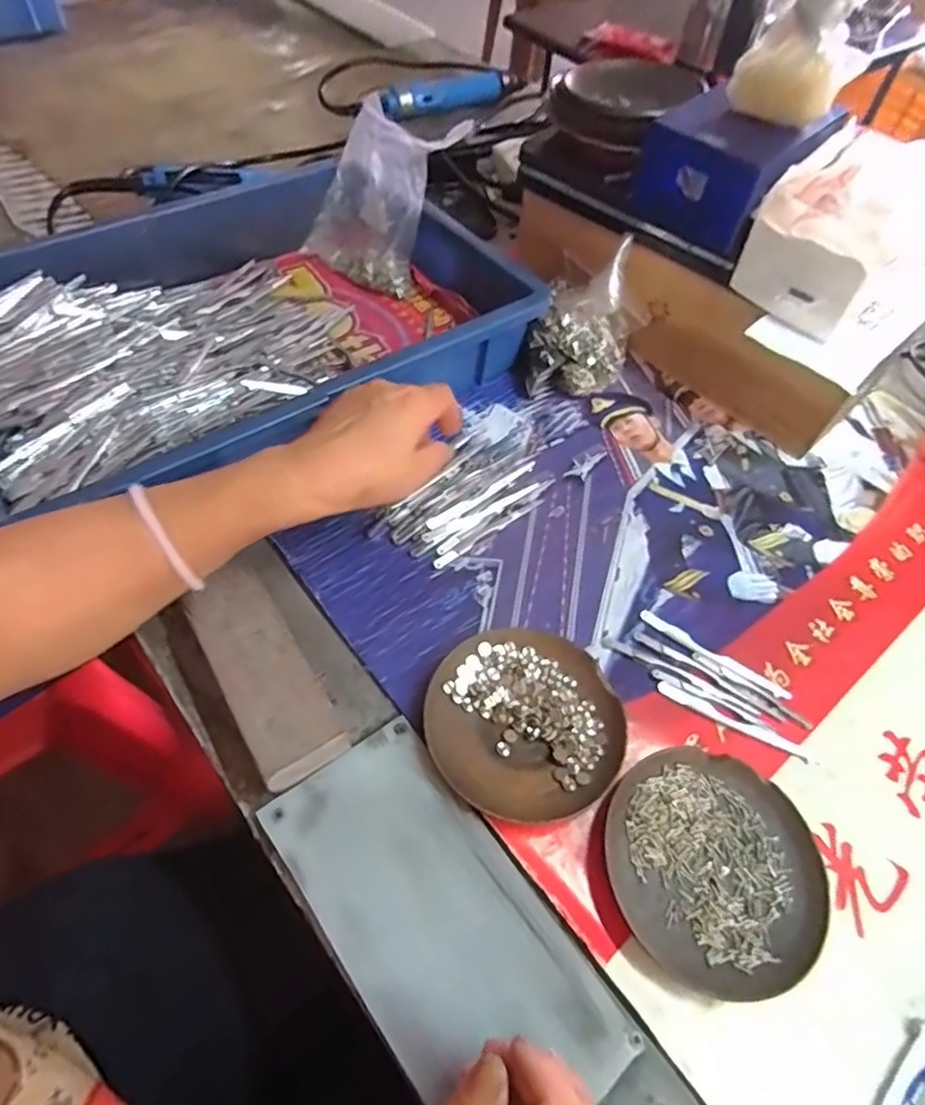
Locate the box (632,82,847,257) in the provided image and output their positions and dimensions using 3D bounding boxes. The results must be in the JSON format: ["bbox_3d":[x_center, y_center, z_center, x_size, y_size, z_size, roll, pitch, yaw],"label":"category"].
[{"bbox_3d":[0.189,-0.279,0.458,0.113,0.074,0.075,36,61,19],"label":"box"}]

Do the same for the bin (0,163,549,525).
[{"bbox_3d":[-0.176,-0.183,0.506,0.429,0.081,0.301,-34,64,-25],"label":"bin"}]

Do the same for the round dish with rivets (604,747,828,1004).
[{"bbox_3d":[0.137,0.166,0.337,0.116,0.015,0.114,2,55,-3],"label":"round dish with rivets"}]

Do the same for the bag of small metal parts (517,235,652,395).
[{"bbox_3d":[0.102,-0.191,0.528,0.084,0.099,0.102,22,56,10],"label":"bag of small metal parts"}]

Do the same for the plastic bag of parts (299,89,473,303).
[{"bbox_3d":[-0.078,-0.333,0.593,0.118,0.141,0.045,40,31,25],"label":"plastic bag of parts"}]

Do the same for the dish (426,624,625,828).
[{"bbox_3d":[0.039,0.099,0.372,0.110,0.015,0.115,2,55,-3],"label":"dish"}]

